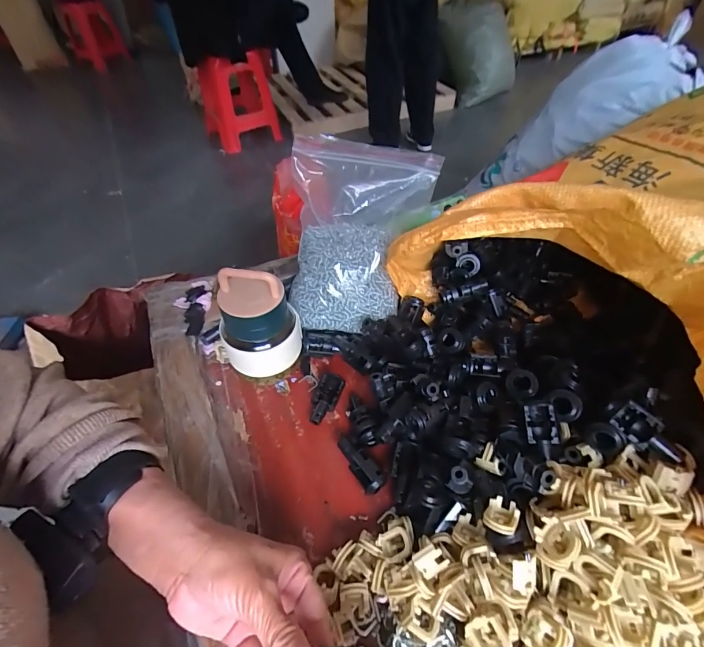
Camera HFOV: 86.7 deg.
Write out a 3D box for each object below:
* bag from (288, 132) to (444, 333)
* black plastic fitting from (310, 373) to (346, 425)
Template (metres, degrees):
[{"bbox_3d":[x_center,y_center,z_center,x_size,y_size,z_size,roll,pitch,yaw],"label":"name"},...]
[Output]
[{"bbox_3d":[0.011,-0.100,0.414,0.147,0.164,0.161,8,50,9],"label":"bag"},{"bbox_3d":[-0.028,0.079,0.383,0.025,0.021,0.053,22,53,20],"label":"black plastic fitting"}]

